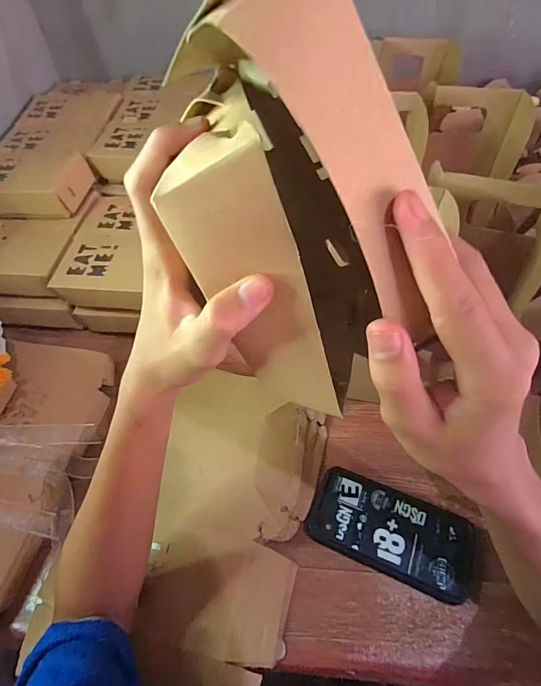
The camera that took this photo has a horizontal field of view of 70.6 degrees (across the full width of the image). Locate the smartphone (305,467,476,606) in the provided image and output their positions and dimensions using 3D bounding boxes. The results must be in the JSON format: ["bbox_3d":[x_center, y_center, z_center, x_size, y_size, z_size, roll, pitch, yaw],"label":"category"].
[{"bbox_3d":[0.114,0.176,0.364,0.147,0.011,0.073,19,56,17],"label":"smartphone"}]

